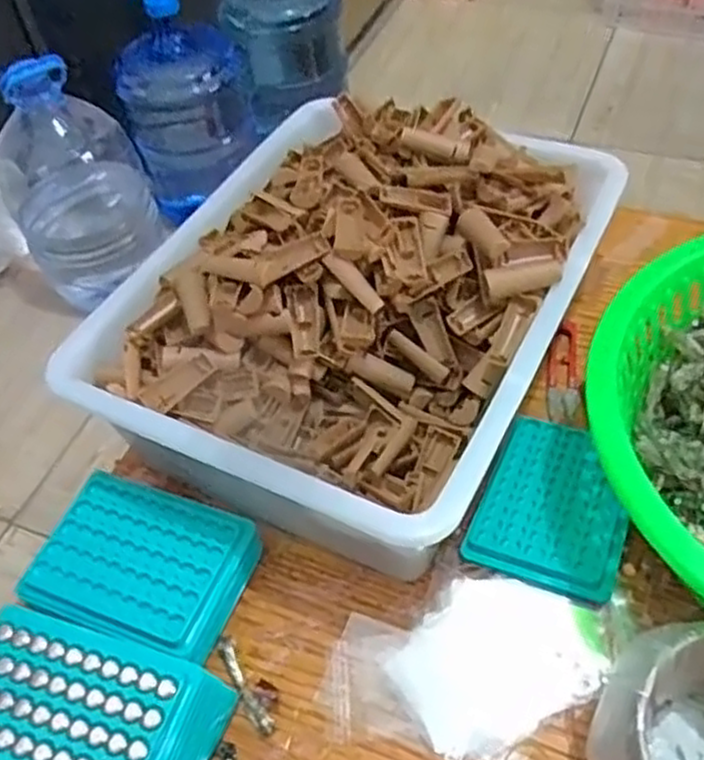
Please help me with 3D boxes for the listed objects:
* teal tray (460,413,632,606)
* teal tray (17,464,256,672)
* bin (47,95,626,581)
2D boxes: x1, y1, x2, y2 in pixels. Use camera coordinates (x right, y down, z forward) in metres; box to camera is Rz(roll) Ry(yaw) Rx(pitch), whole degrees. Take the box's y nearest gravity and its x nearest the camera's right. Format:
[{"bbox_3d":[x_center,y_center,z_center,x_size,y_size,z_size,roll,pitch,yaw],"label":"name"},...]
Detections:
[{"bbox_3d":[0.137,0.079,0.508,0.092,0.014,0.126,17,55,19],"label":"teal tray"},{"bbox_3d":[-0.137,0.123,0.499,0.132,0.038,0.100,17,55,19],"label":"teal tray"},{"bbox_3d":[0.008,-0.059,0.549,0.275,0.135,0.335,20,56,21],"label":"bin"}]

